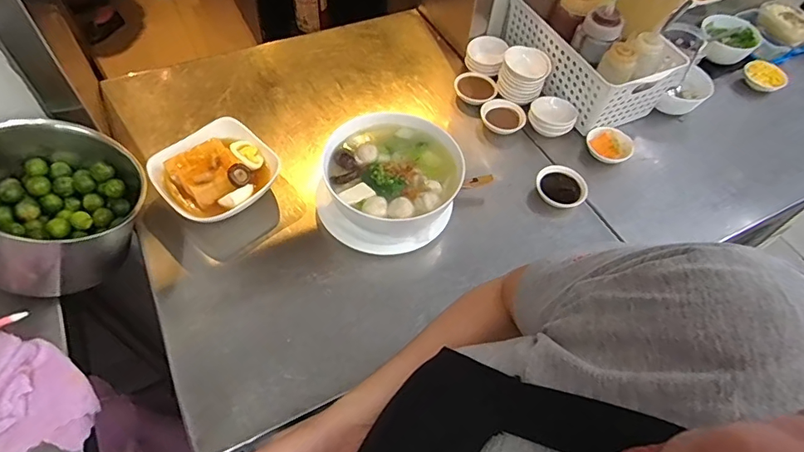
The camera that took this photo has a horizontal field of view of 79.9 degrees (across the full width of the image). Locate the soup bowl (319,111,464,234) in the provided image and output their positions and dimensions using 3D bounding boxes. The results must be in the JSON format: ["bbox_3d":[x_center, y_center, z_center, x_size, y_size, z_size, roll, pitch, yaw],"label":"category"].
[{"bbox_3d":[-0.015,-0.066,0.669,0.179,0.081,0.171,2,56,-3],"label":"soup bowl"}]

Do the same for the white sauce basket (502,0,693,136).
[{"bbox_3d":[0.307,-0.293,0.826,0.149,0.115,0.265,-24,61,-19],"label":"white sauce basket"}]

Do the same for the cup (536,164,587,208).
[{"bbox_3d":[0.239,-0.058,0.719,0.074,0.025,0.069,2,56,-3],"label":"cup"}]

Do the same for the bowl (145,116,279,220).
[{"bbox_3d":[-0.257,-0.075,0.668,0.133,0.064,0.149,40,62,21],"label":"bowl"}]

